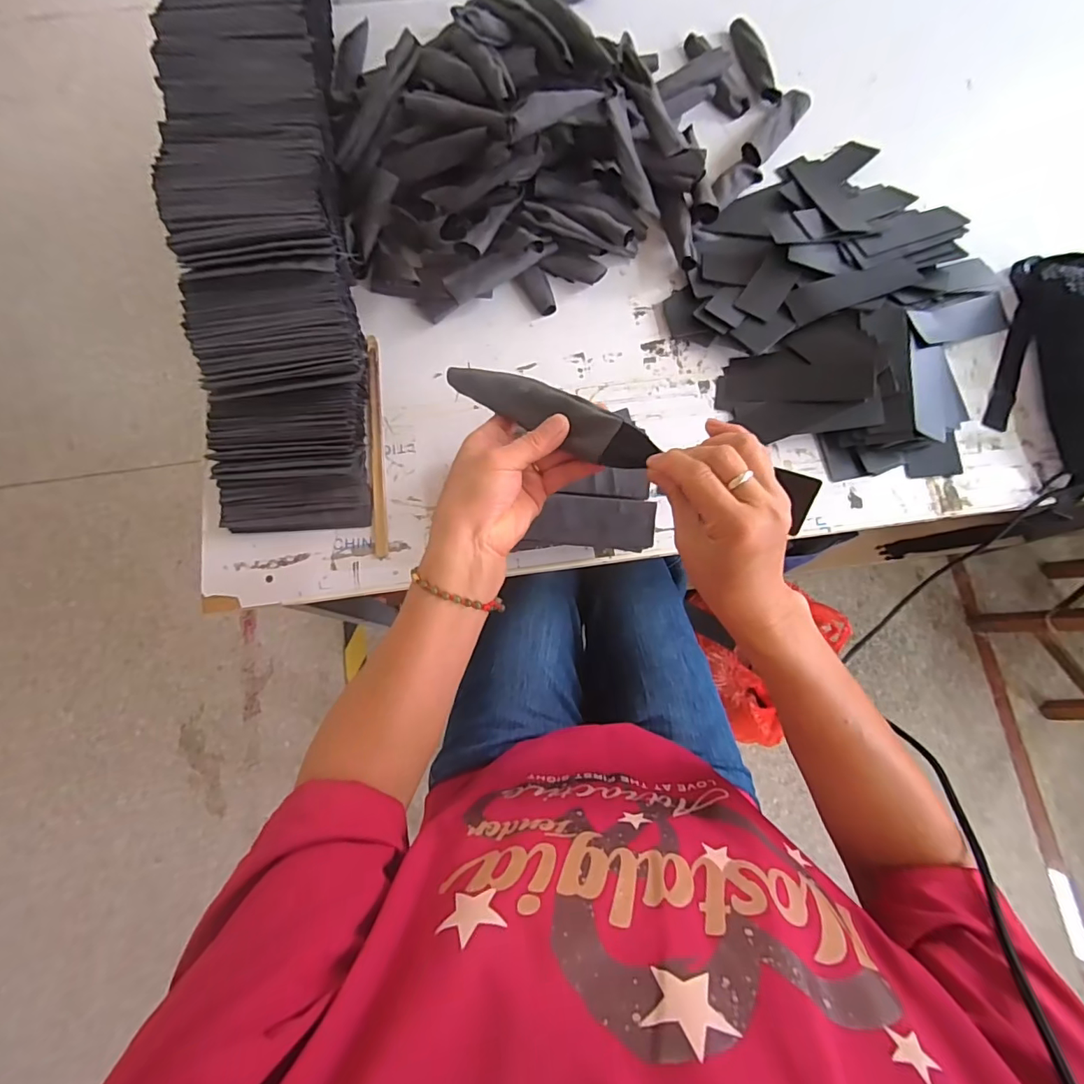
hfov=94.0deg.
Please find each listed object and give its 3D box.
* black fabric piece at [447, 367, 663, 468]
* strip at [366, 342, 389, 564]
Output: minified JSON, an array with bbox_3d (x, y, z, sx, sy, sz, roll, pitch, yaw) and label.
[{"bbox_3d":[0.001,-0.098,0.381,0.174,0.019,0.036,28,79,22],"label":"black fabric piece"},{"bbox_3d":[-0.188,-0.114,0.578,0.016,0.008,0.266,-6,78,-1],"label":"strip"}]

